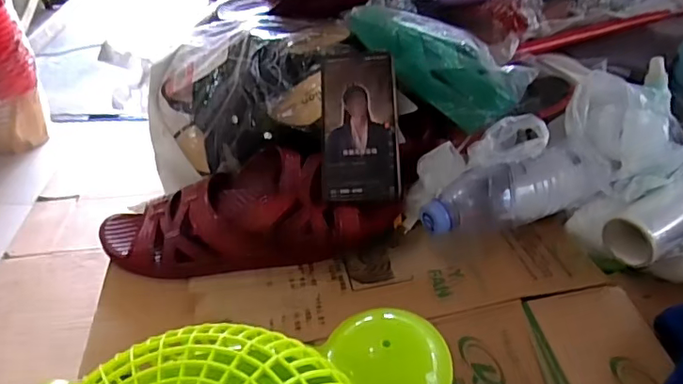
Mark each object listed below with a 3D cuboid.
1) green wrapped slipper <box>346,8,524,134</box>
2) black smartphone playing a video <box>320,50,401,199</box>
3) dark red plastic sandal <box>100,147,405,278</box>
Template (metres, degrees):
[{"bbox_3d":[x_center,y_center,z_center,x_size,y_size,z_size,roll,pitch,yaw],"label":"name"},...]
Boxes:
[{"bbox_3d":[0.092,-0.146,0.578,0.052,0.069,0.208,-32,61,-33],"label":"green wrapped slipper"},{"bbox_3d":[0.018,-0.067,0.533,0.075,0.010,0.159,-2,73,3],"label":"black smartphone playing a video"},{"bbox_3d":[-0.092,0.019,0.530,0.292,0.071,0.116,-3,36,1],"label":"dark red plastic sandal"}]

